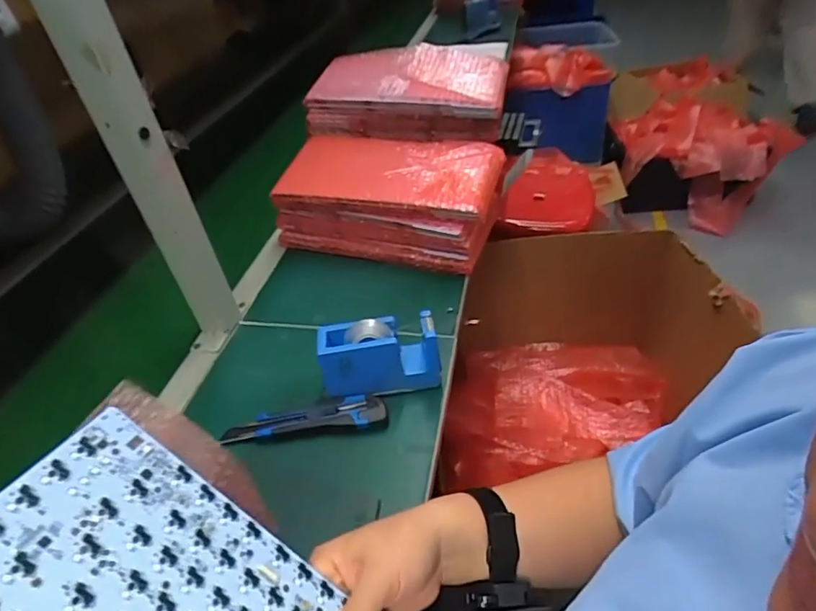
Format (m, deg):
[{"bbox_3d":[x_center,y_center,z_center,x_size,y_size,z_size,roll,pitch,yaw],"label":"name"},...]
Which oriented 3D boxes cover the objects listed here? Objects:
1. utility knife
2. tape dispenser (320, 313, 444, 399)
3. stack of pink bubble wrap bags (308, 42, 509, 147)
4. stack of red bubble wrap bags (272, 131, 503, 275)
[{"bbox_3d":[-0.112,0.123,0.555,0.175,0.019,0.037,-8,40,-1],"label":"utility knife"},{"bbox_3d":[-0.030,0.054,0.566,0.124,0.078,0.046,-7,40,0],"label":"tape dispenser"},{"bbox_3d":[0.003,-0.354,0.866,0.309,0.107,0.174,5,42,15],"label":"stack of pink bubble wrap bags"},{"bbox_3d":[-0.024,-0.170,0.798,0.318,0.120,0.178,10,43,19],"label":"stack of red bubble wrap bags"}]

